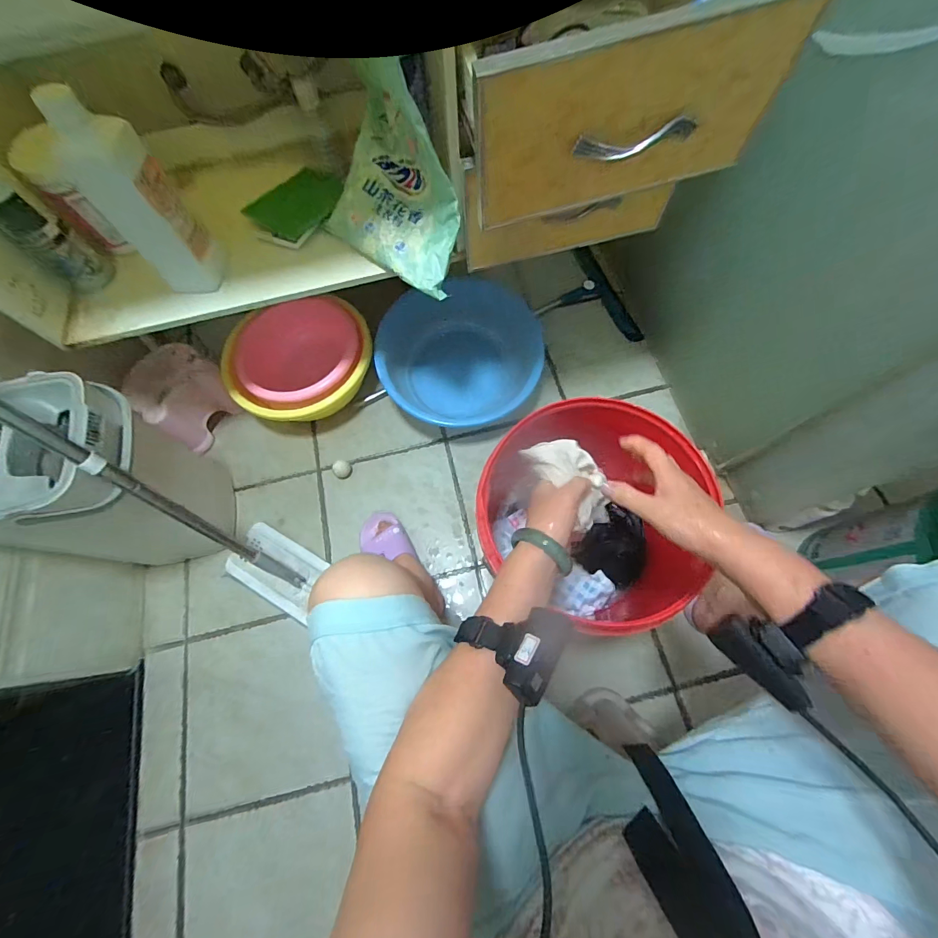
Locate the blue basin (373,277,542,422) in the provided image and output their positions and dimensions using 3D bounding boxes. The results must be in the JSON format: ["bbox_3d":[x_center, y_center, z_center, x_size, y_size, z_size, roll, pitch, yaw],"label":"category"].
[{"bbox_3d":[-0.024,-0.275,0.951,0.365,0.127,0.403,-17,70,-6],"label":"blue basin"}]

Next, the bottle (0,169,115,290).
[{"bbox_3d":[-0.612,-0.338,0.564,0.058,0.170,0.062,23,72,11],"label":"bottle"}]

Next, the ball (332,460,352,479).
[{"bbox_3d":[-0.288,0.001,0.902,0.040,0.033,0.037,0,70,1],"label":"ball"}]

